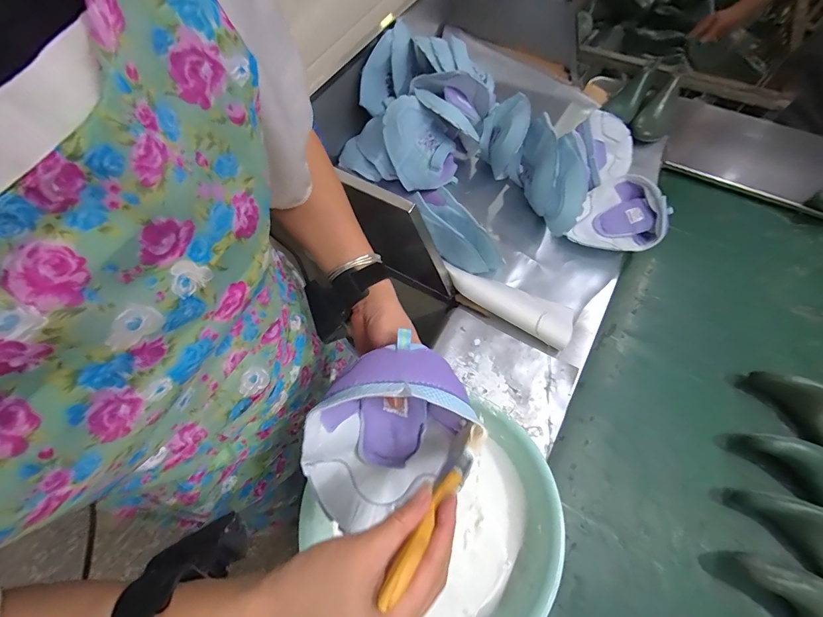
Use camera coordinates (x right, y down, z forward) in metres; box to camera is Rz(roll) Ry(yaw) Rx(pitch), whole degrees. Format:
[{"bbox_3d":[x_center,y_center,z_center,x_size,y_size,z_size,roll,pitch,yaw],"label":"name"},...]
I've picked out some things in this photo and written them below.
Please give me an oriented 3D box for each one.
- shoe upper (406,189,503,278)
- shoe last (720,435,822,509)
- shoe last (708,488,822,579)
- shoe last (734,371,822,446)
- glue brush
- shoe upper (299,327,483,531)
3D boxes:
[{"bbox_3d":[0.079,-0.123,0.649,0.195,0.066,0.061,44,67,-18],"label":"shoe upper"},{"bbox_3d":[0.597,0.243,0.558,0.209,0.061,0.082,23,66,12],"label":"shoe last"},{"bbox_3d":[0.558,0.316,0.520,0.226,0.066,0.087,21,65,12],"label":"shoe last"},{"bbox_3d":[0.641,0.172,0.590,0.209,0.066,0.074,30,67,15],"label":"shoe last"},{"bbox_3d":[0.022,0.138,0.273,0.015,0.009,0.147,32,39,16],"label":"glue brush"},{"bbox_3d":[-0.027,0.124,0.361,0.154,0.151,0.117,-30,66,-13],"label":"shoe upper"}]

